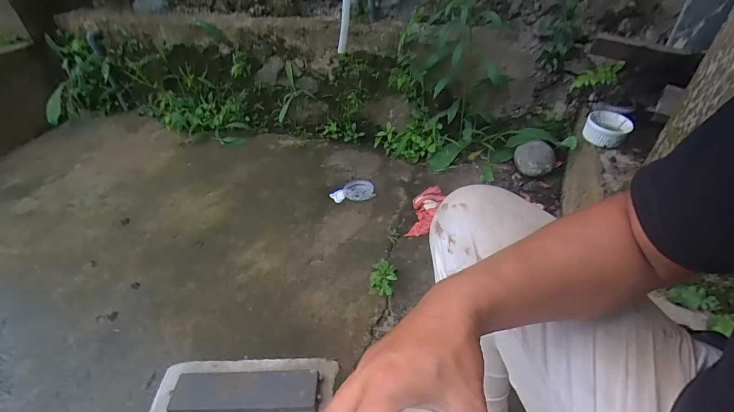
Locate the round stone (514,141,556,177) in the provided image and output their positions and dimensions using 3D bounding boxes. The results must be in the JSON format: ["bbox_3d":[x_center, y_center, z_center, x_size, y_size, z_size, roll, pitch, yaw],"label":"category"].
[{"bbox_3d":[0.505,-0.136,1.097,0.110,0.093,0.093,18,45,21],"label":"round stone"}]

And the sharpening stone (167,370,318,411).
[{"bbox_3d":[-0.167,0.255,0.500,0.196,0.016,0.054,-2,41,1],"label":"sharpening stone"}]

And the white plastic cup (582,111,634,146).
[{"bbox_3d":[0.601,-0.195,0.904,0.098,0.047,0.097,26,48,28],"label":"white plastic cup"}]

